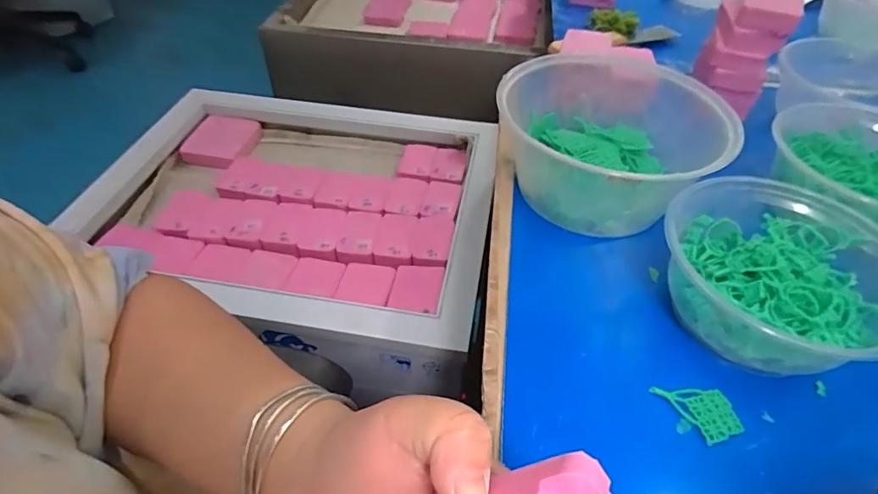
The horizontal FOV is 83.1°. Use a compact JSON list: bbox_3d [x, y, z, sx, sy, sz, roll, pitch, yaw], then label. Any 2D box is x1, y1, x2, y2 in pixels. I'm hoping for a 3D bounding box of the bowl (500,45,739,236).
[{"bbox_3d":[0.136,-0.085,0.387,0.166,0.070,0.154,1,46,-1],"label":"bowl"}]

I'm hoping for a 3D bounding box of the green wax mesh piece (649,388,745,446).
[{"bbox_3d":[0.144,0.089,0.274,0.034,0.005,0.037,-14,48,-14],"label":"green wax mesh piece"}]

